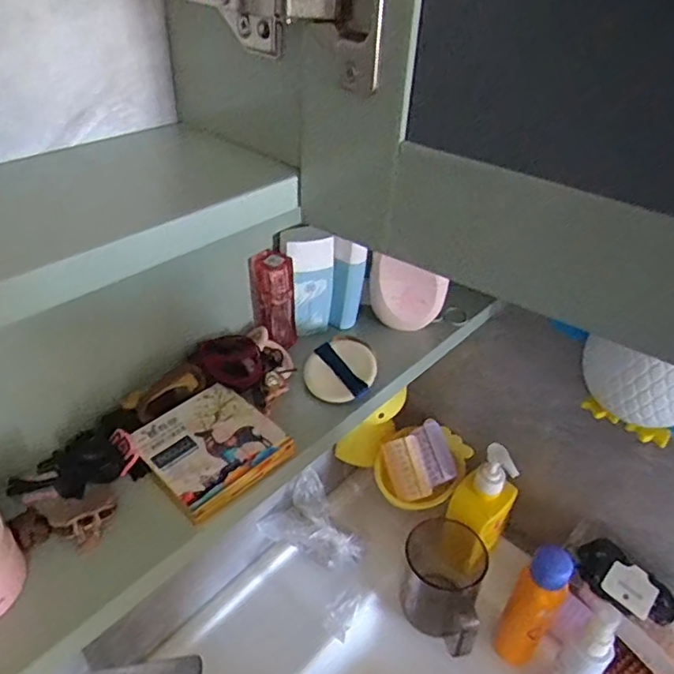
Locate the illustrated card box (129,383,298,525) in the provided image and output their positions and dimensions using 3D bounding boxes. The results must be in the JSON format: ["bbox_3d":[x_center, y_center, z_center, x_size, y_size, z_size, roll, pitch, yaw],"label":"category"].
[{"bbox_3d":[-0.079,0.068,0.356,0.075,0.013,0.076,-28,48,-35],"label":"illustrated card box"}]

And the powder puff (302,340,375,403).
[{"bbox_3d":[0.004,0.023,0.416,0.050,0.010,0.054,-6,55,9],"label":"powder puff"}]

